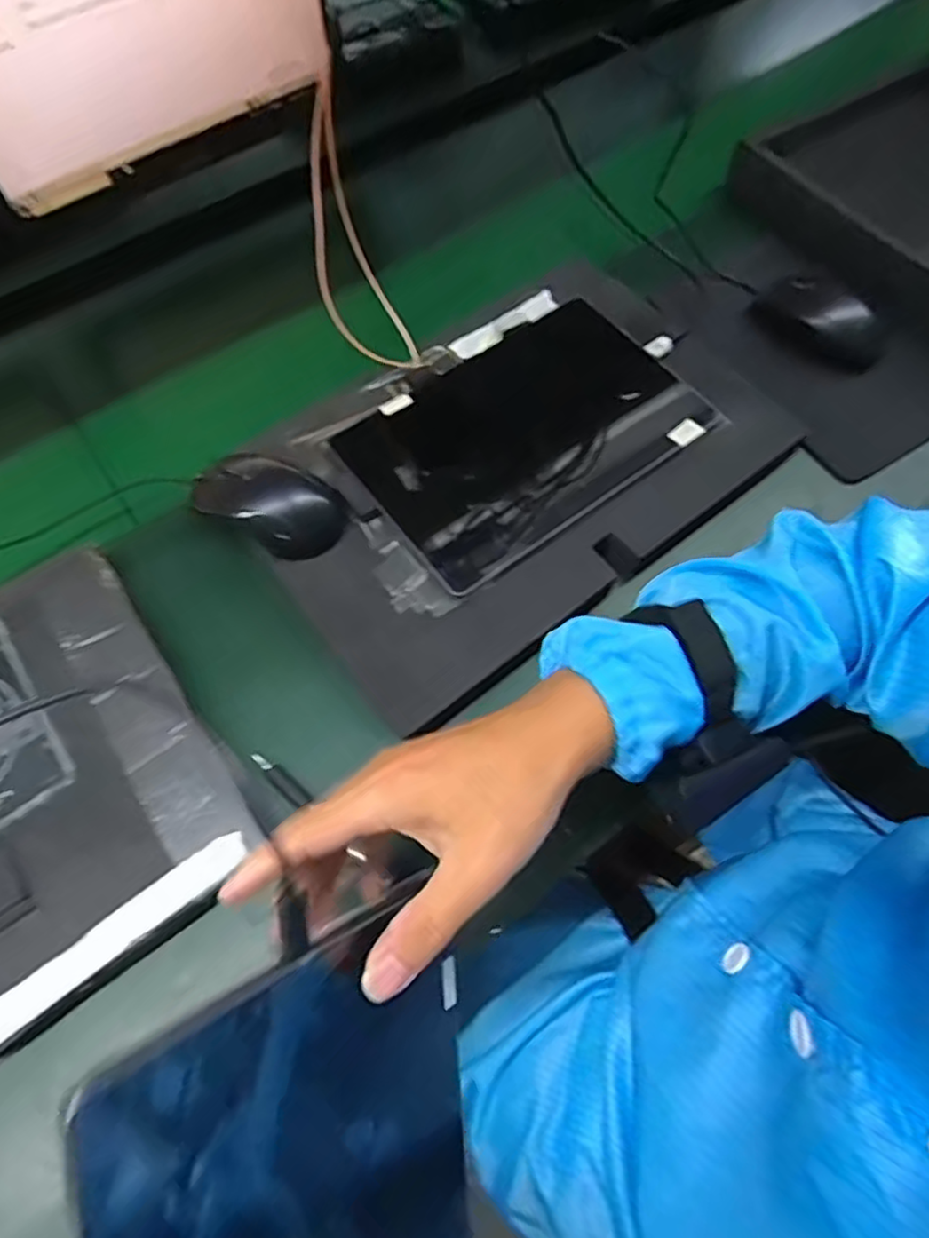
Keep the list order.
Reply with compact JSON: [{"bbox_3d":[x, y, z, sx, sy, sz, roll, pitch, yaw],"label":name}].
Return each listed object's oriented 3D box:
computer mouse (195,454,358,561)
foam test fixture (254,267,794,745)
[{"bbox_3d":[-0.141,-0.088,0.500,0.109,0.034,0.072,30,67,15],"label":"computer mouse"},{"bbox_3d":[0.043,-0.130,0.528,0.393,0.039,0.254,-34,67,-15],"label":"foam test fixture"}]

